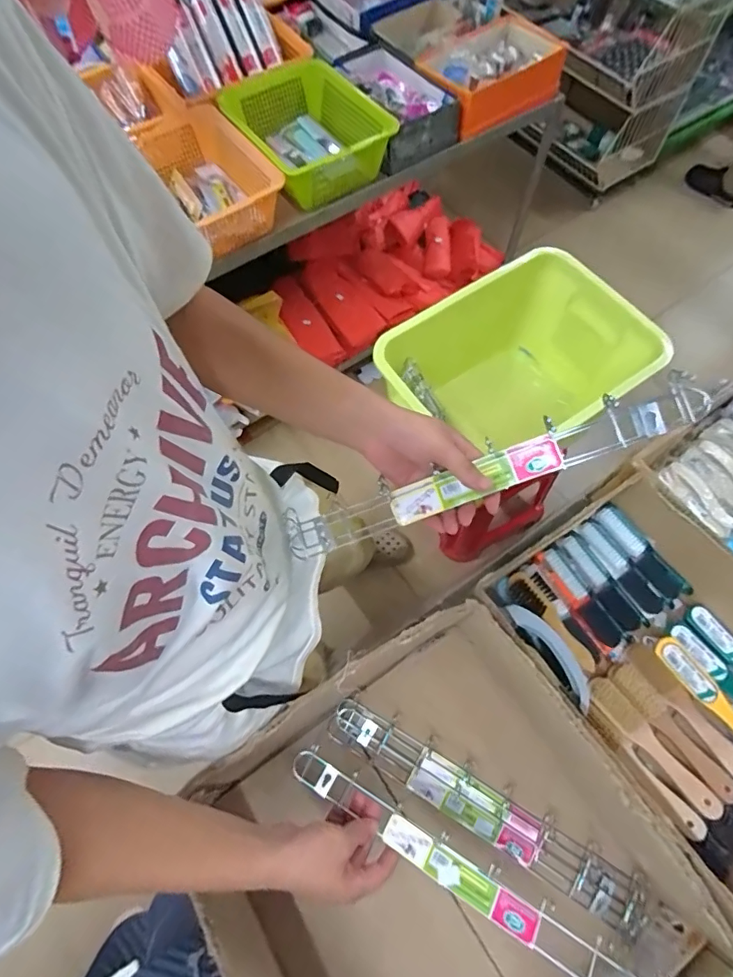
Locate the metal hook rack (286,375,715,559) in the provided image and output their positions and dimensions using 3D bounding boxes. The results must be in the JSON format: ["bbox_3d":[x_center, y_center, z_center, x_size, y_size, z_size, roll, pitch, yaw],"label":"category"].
[{"bbox_3d":[0.107,-0.014,0.480,0.419,0.031,0.044,-20,66,15],"label":"metal hook rack"}]

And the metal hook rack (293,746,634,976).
[{"bbox_3d":[0.102,0.415,0.513,0.423,0.017,0.036,27,70,16],"label":"metal hook rack"}]

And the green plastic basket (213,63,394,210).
[{"bbox_3d":[-0.158,-0.858,1.148,0.294,0.107,0.417,-33,70,-12],"label":"green plastic basket"}]

